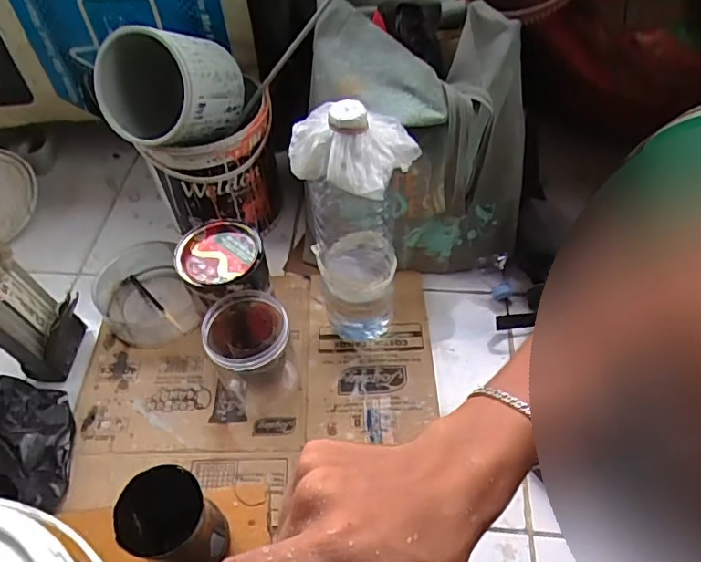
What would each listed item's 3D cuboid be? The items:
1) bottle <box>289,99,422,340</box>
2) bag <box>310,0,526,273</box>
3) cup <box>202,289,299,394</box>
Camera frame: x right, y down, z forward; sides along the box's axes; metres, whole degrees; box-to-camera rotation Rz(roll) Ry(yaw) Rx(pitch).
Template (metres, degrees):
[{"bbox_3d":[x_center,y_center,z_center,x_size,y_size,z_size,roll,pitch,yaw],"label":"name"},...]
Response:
[{"bbox_3d":[0.007,-0.041,0.597,0.092,0.332,0.090,-2,53,2],"label":"bottle"},{"bbox_3d":[0.093,-0.167,0.683,0.255,0.283,0.171,-3,52,0],"label":"bag"},{"bbox_3d":[-0.108,0.082,0.620,0.085,0.130,0.091,-2,53,2],"label":"cup"}]

